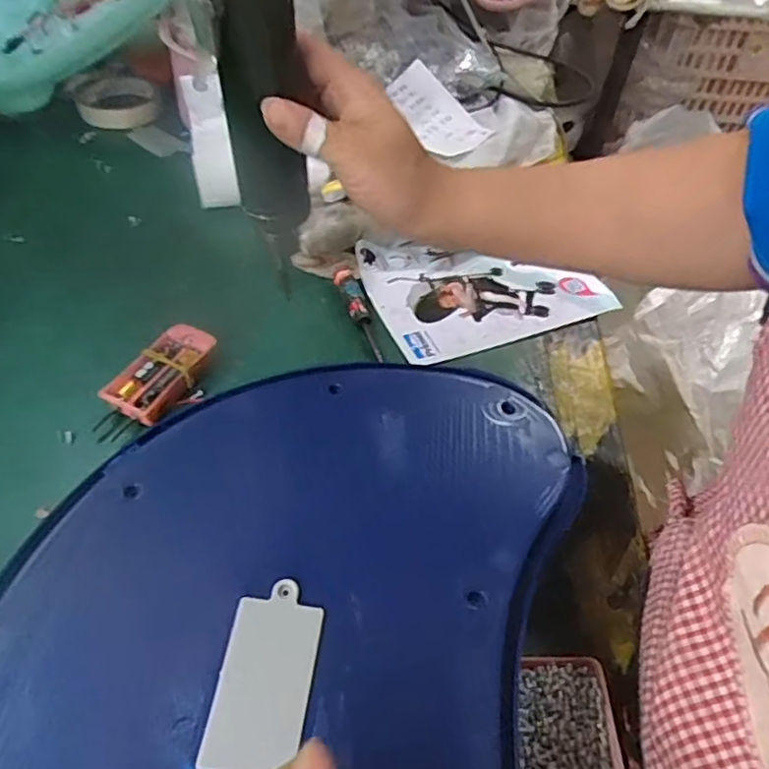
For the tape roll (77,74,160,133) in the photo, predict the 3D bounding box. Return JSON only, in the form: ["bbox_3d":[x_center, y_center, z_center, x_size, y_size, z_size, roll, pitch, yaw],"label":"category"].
[{"bbox_3d":[-0.284,-0.302,0.670,0.078,0.017,0.092,-14,51,-16],"label":"tape roll"}]

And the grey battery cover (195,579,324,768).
[{"bbox_3d":[-0.044,0.106,0.232,0.033,0.004,0.066,7,47,3],"label":"grey battery cover"}]

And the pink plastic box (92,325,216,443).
[{"bbox_3d":[-0.151,-0.002,0.415,0.040,0.024,0.088,25,50,18],"label":"pink plastic box"}]

